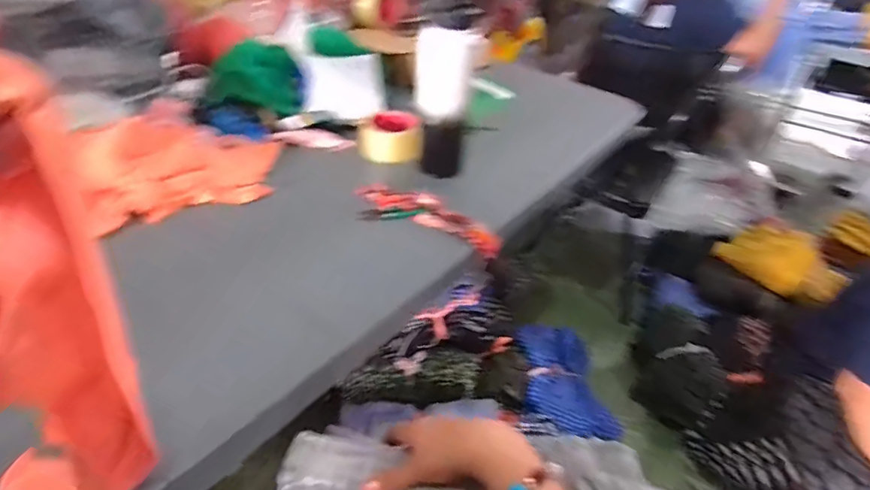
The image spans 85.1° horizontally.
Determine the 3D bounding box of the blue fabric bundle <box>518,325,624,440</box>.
[{"bbox_3d":[0.338,0.352,1.206,0.222,0.092,0.309,4,38,-1],"label":"blue fabric bundle"}]

